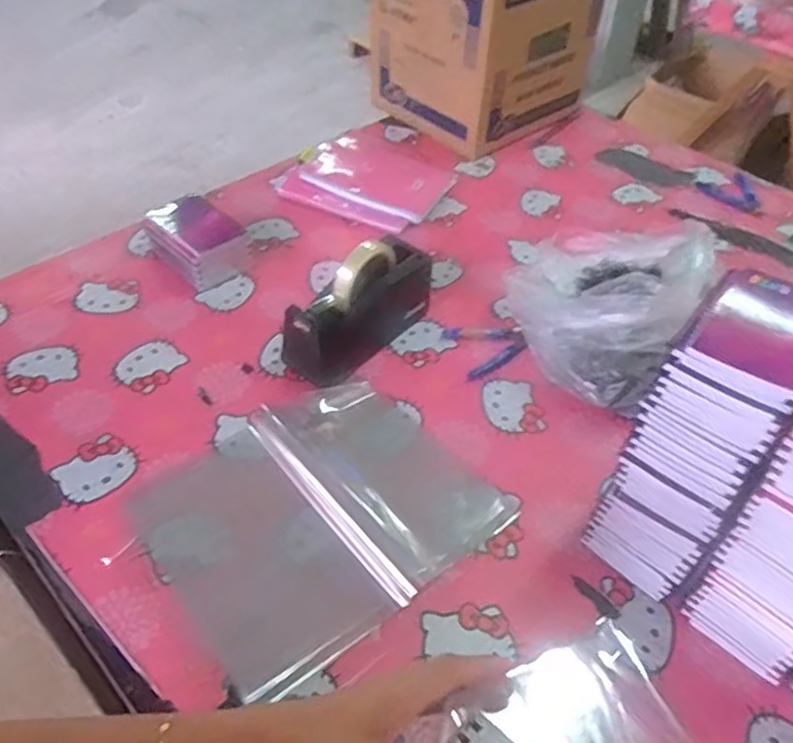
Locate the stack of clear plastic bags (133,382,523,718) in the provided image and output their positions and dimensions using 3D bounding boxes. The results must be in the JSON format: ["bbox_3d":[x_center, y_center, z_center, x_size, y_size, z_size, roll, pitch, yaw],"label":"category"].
[{"bbox_3d":[-0.079,0.138,0.686,0.307,0.008,0.265,-30,55,-29],"label":"stack of clear plastic bags"}]

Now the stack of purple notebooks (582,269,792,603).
[{"bbox_3d":[0.268,0.061,0.593,0.097,0.282,0.153,31,52,24],"label":"stack of purple notebooks"}]

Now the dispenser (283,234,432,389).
[{"bbox_3d":[-0.047,-0.084,0.824,0.084,0.122,0.199,36,54,27],"label":"dispenser"}]

